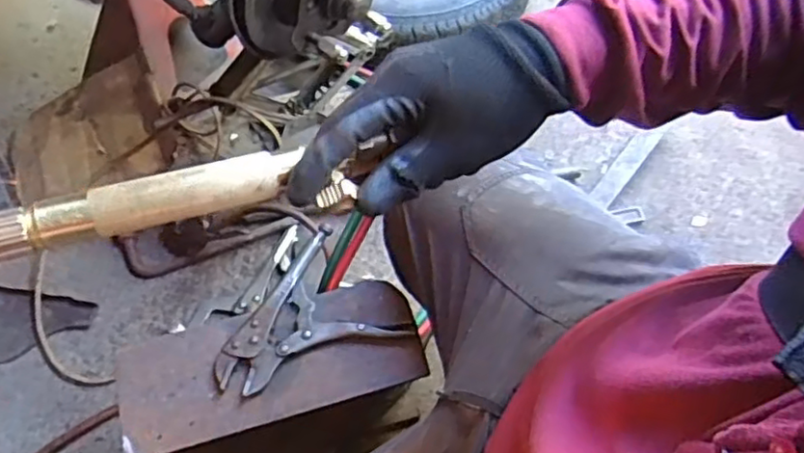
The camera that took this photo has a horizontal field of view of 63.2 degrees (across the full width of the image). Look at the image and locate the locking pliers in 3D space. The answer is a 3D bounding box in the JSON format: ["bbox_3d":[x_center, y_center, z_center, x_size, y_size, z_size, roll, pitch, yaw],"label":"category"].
[{"bbox_3d":[-0.119,0.102,0.709,0.189,0.019,0.146,-28,68,-17],"label":"locking pliers"}]

